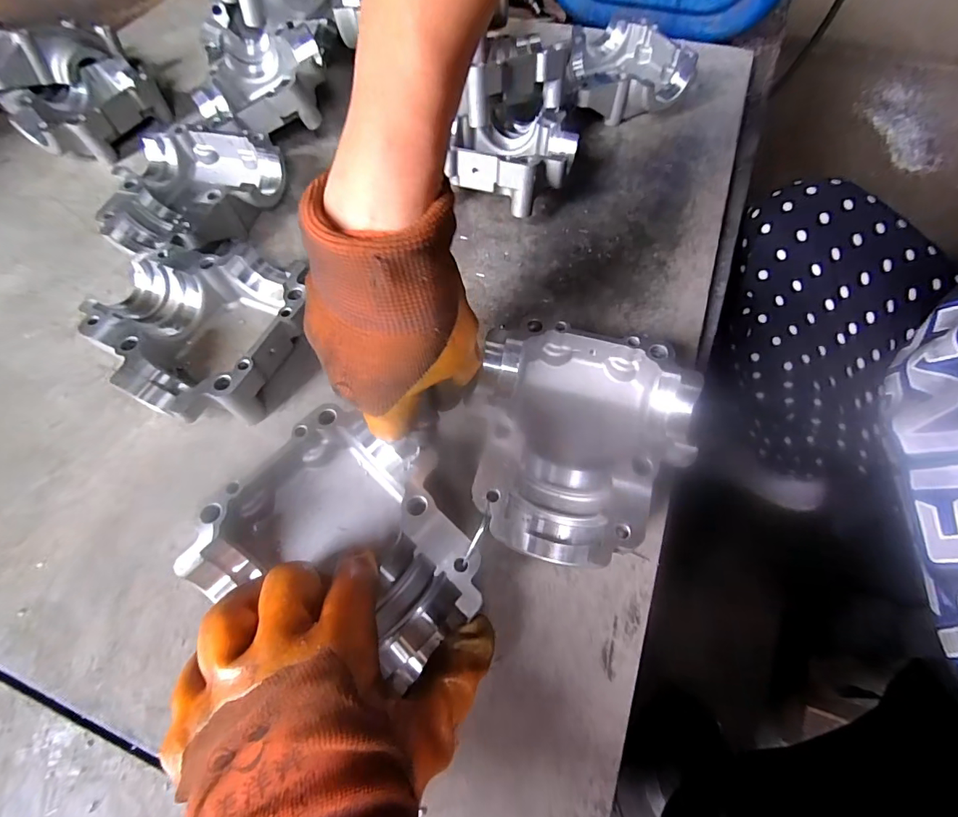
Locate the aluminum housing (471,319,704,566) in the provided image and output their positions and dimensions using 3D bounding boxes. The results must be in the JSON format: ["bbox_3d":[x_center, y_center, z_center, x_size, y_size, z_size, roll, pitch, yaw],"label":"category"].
[{"bbox_3d":[0.058,0.019,0.284,0.127,0.048,0.147,14,64,10],"label":"aluminum housing"}]

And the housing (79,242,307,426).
[{"bbox_3d":[-0.199,-0.059,0.338,0.143,0.044,0.132,24,66,14],"label":"housing"}]

